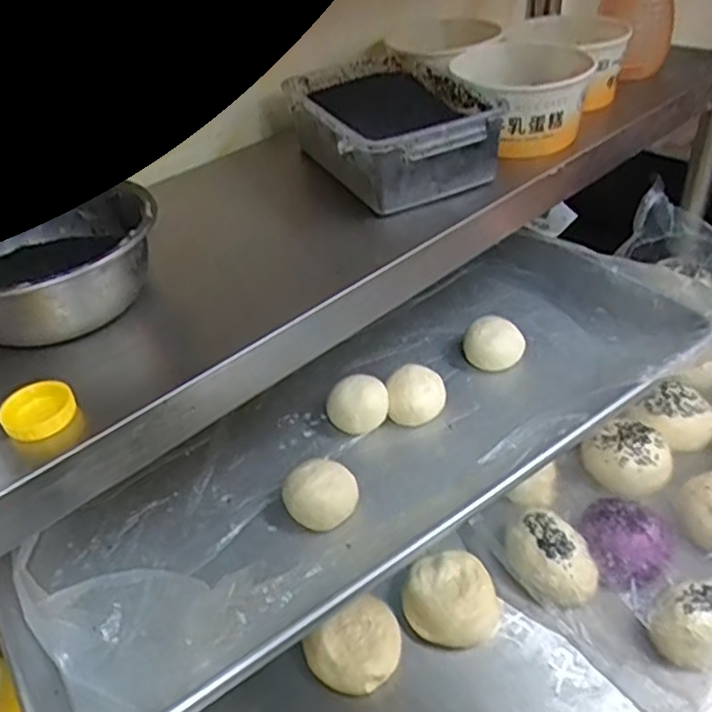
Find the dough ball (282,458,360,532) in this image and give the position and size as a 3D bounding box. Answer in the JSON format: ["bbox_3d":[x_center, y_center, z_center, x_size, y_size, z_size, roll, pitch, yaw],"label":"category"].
[{"bbox_3d":[-0.026,0.109,0.509,0.055,0.039,0.051,-4,39,3],"label":"dough ball"}]

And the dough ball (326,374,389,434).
[{"bbox_3d":[0.002,0.046,0.574,0.052,0.045,0.041,-7,39,-2],"label":"dough ball"}]

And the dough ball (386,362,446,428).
[{"bbox_3d":[0.053,0.037,0.586,0.048,0.042,0.043,-1,39,6],"label":"dough ball"}]

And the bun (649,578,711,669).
[{"bbox_3d":[0.278,0.213,0.526,0.073,0.038,0.053,-18,42,-13],"label":"bun"}]

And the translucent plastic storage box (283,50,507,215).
[{"bbox_3d":[0.030,-0.217,0.620,0.140,0.064,0.226,-17,40,-13],"label":"translucent plastic storage box"}]

